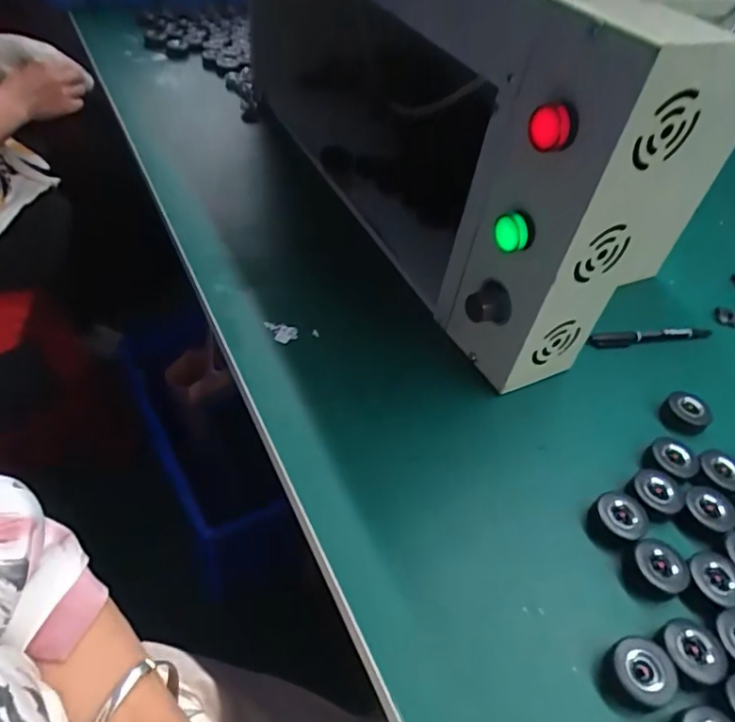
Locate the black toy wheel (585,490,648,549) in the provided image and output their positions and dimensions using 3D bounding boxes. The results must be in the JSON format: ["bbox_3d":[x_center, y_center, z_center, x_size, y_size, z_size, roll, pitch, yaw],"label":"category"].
[{"bbox_3d":[0.183,0.117,0.405,0.033,0.023,0.036,-21,52,-24],"label":"black toy wheel"}]

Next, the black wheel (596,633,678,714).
[{"bbox_3d":[0.162,0.188,0.330,0.041,0.017,0.036,-11,49,-17],"label":"black wheel"}]

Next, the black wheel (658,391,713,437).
[{"bbox_3d":[0.280,0.046,0.485,0.037,0.023,0.037,3,46,-4],"label":"black wheel"}]

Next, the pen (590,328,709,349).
[{"bbox_3d":[0.288,-0.023,0.559,0.142,0.013,0.014,-5,47,-11],"label":"pen"}]

